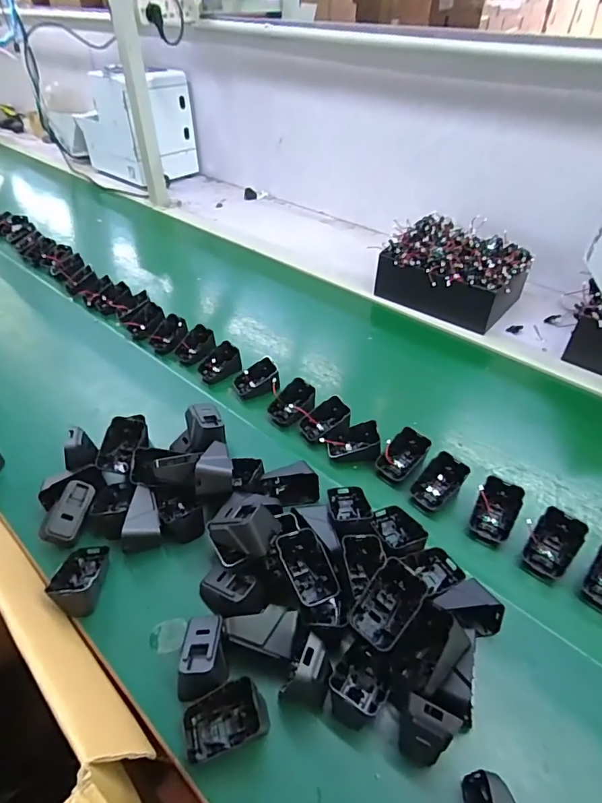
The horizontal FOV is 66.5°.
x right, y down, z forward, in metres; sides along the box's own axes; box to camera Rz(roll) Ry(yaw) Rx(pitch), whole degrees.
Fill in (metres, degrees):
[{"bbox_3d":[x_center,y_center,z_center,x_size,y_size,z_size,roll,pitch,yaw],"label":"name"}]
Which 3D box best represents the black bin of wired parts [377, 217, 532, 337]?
[{"bbox_3d":[0.276,-0.246,0.855,0.236,0.120,0.167,29,52,28],"label":"black bin of wired parts"}]

